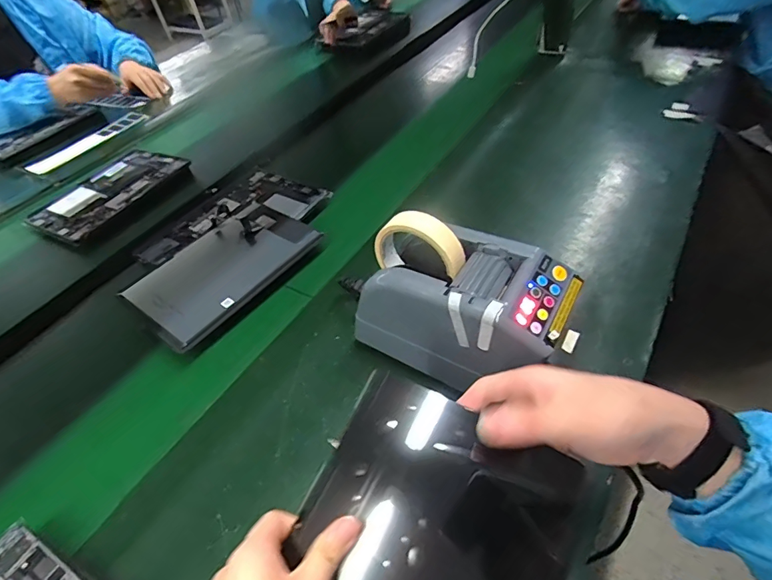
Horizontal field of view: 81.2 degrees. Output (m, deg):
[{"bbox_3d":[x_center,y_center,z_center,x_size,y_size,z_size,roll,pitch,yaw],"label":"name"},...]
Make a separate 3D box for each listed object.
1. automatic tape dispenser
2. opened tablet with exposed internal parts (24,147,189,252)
[{"bbox_3d":[0.071,0.011,0.468,0.221,0.163,0.107,20,52,24],"label":"automatic tape dispenser"},{"bbox_3d":[-0.501,-0.176,0.822,0.161,0.027,0.259,18,51,23],"label":"opened tablet with exposed internal parts"}]

